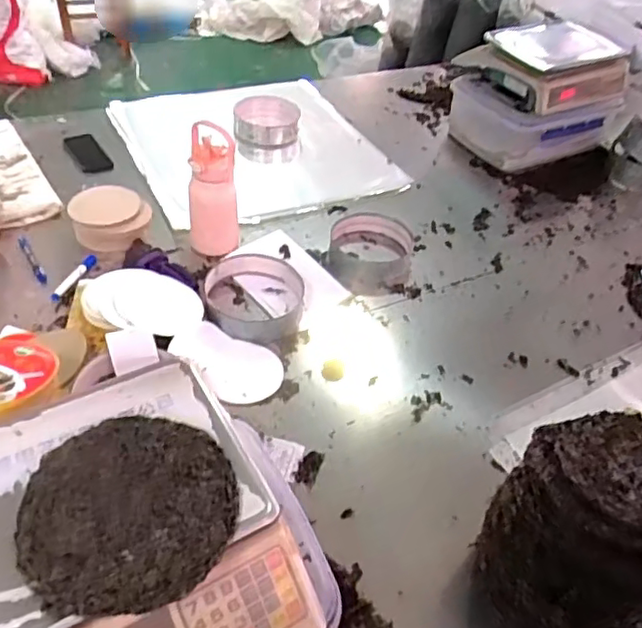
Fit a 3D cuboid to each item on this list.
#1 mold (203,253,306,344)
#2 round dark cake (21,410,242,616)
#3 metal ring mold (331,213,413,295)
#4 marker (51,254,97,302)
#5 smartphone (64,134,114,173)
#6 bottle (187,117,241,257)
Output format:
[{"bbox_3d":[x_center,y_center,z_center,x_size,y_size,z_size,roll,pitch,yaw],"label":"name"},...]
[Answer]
[{"bbox_3d":[-0.122,-0.033,1.187,0.191,0.048,0.199,-5,45,-12],"label":"mold"},{"bbox_3d":[-0.175,0.173,0.578,0.183,0.019,0.191,4,44,-4],"label":"round dark cake"},{"bbox_3d":[0.108,-0.132,1.359,0.180,0.055,0.218,5,44,-2],"label":"metal ring mold"},{"bbox_3d":[-0.470,-0.072,1.202,0.024,0.022,0.126,20,45,13],"label":"marker"},{"bbox_3d":[-0.572,-0.394,1.548,0.073,0.006,0.154,-28,61,-24],"label":"smartphone"},{"bbox_3d":[-0.211,-0.235,1.239,0.097,0.244,0.093,-4,45,-11],"label":"bottle"}]

